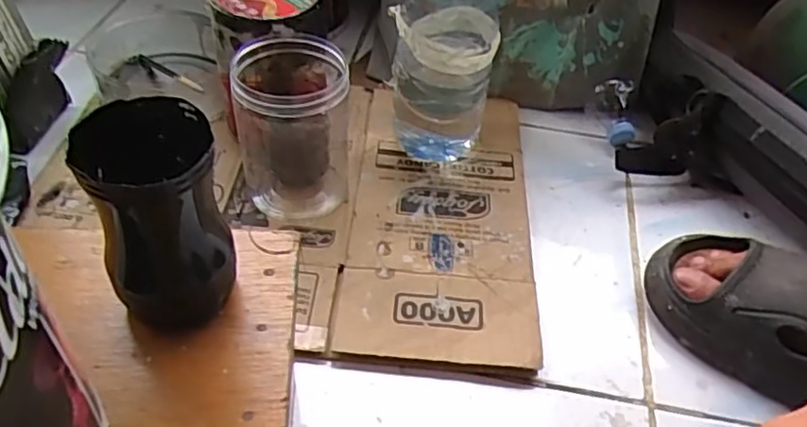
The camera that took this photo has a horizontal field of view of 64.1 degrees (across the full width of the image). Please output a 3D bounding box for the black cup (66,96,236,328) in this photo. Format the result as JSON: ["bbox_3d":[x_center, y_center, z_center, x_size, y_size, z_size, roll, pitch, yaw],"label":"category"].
[{"bbox_3d":[-0.113,0.005,0.303,0.055,0.100,0.054,2,47,-3],"label":"black cup"}]

